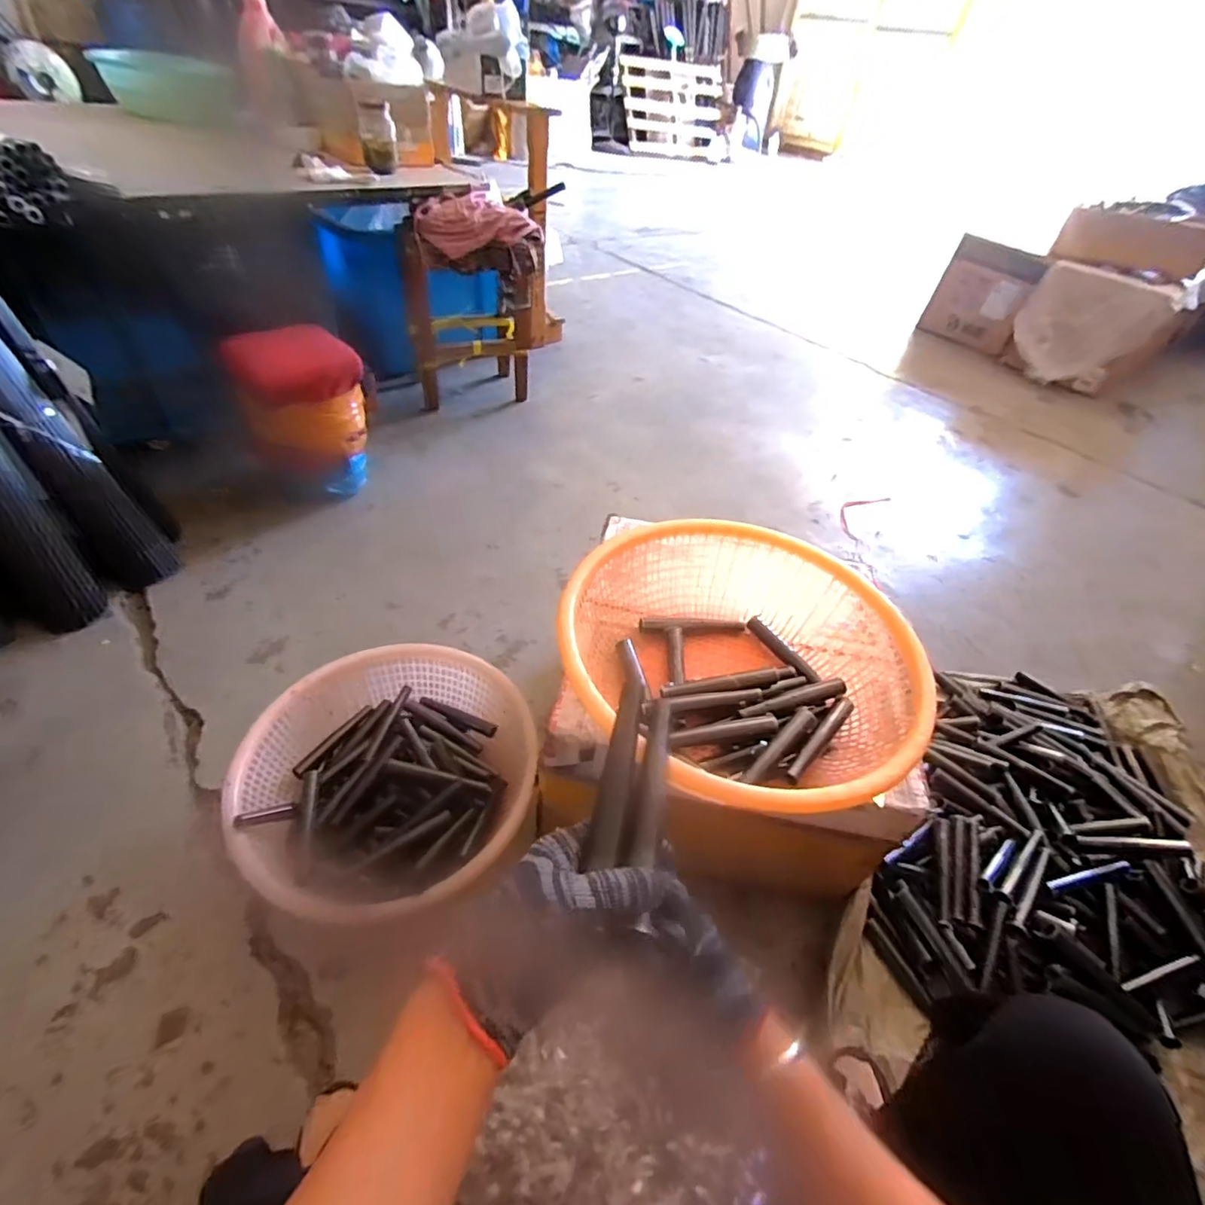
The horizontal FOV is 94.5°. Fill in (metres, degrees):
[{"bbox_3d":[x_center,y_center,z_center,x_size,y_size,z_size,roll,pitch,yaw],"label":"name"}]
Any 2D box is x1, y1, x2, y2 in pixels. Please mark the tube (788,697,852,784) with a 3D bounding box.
[{"bbox_3d":[0.248,0.155,0.632,0.019,0.013,0.151,35,51,24],"label":"tube"}]

